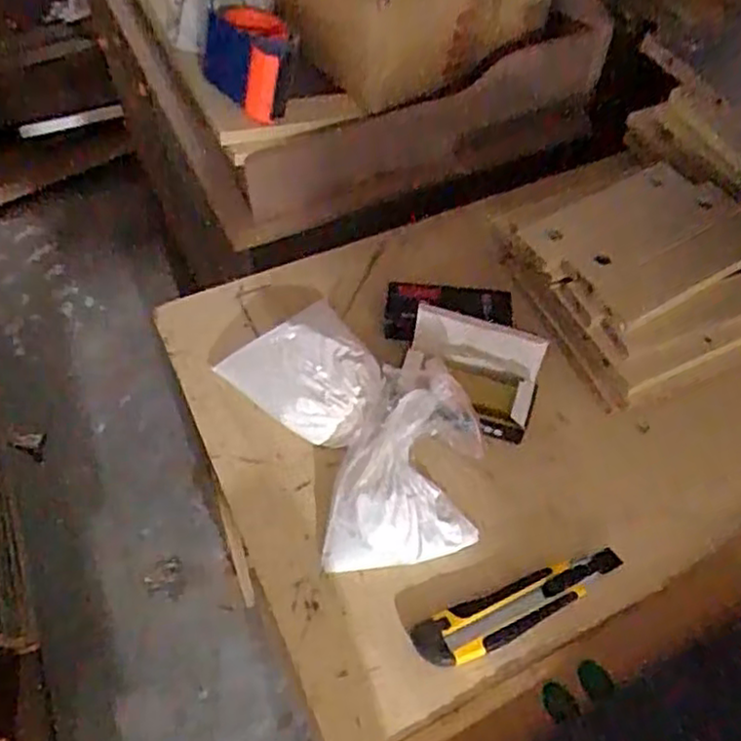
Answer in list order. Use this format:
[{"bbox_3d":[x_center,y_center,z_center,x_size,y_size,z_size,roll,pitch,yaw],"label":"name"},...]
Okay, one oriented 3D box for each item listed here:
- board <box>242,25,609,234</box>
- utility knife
[{"bbox_3d":[0.066,-0.284,0.850,0.450,0.133,0.028,-19,59,-14],"label":"board"},{"bbox_3d":[0.119,0.184,0.555,0.175,0.013,0.039,-18,57,-11],"label":"utility knife"}]

